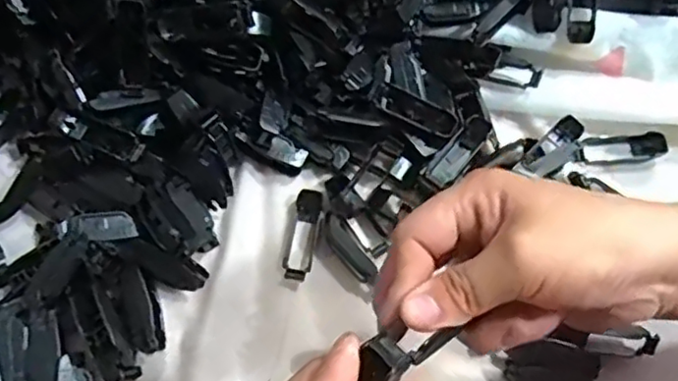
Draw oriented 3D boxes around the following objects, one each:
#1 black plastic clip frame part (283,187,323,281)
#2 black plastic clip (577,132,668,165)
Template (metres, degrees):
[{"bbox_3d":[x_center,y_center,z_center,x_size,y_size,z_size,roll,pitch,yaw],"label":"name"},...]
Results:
[{"bbox_3d":[-0.022,0.026,0.377,0.016,0.014,0.058,9,71,4],"label":"black plastic clip frame part"},{"bbox_3d":[0.180,-0.027,0.395,0.056,0.011,0.019,-5,71,-1],"label":"black plastic clip"}]

